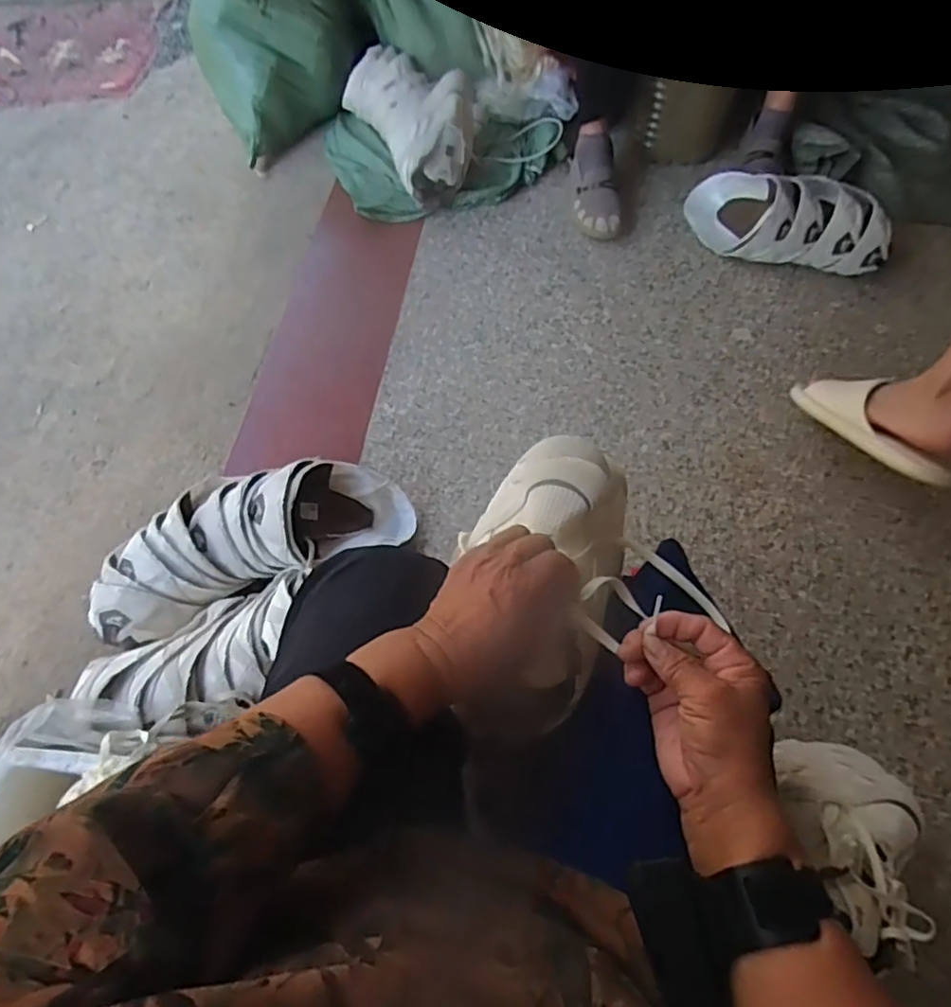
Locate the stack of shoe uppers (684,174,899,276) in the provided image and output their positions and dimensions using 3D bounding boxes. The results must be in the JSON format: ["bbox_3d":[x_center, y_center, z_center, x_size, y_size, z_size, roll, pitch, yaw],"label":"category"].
[{"bbox_3d":[0.582,-0.534,1.184,0.378,0.123,0.151,29,66,16],"label":"stack of shoe uppers"}]

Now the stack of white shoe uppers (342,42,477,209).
[{"bbox_3d":[-0.133,-0.815,1.318,0.181,0.175,0.393,-26,66,-12],"label":"stack of white shoe uppers"}]

